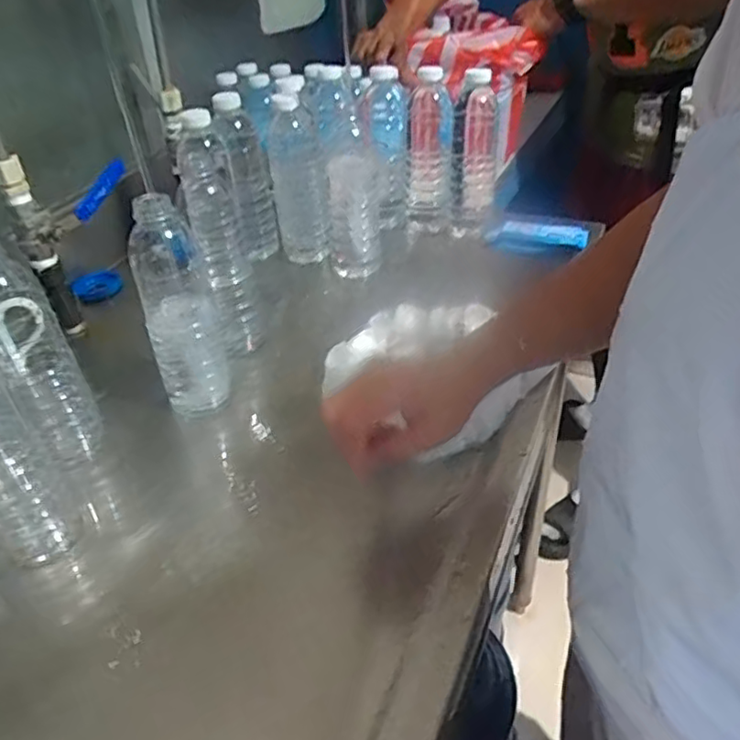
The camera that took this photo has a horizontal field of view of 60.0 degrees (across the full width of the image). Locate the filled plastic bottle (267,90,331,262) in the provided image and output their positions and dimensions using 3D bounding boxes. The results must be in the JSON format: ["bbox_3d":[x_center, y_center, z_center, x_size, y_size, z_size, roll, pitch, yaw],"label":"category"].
[{"bbox_3d":[-0.086,-0.226,0.798,0.067,0.201,0.055,-11,37,-8],"label":"filled plastic bottle"}]

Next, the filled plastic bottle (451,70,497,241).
[{"bbox_3d":[0.134,-0.266,0.823,0.057,0.204,0.052,1,38,8],"label":"filled plastic bottle"}]

